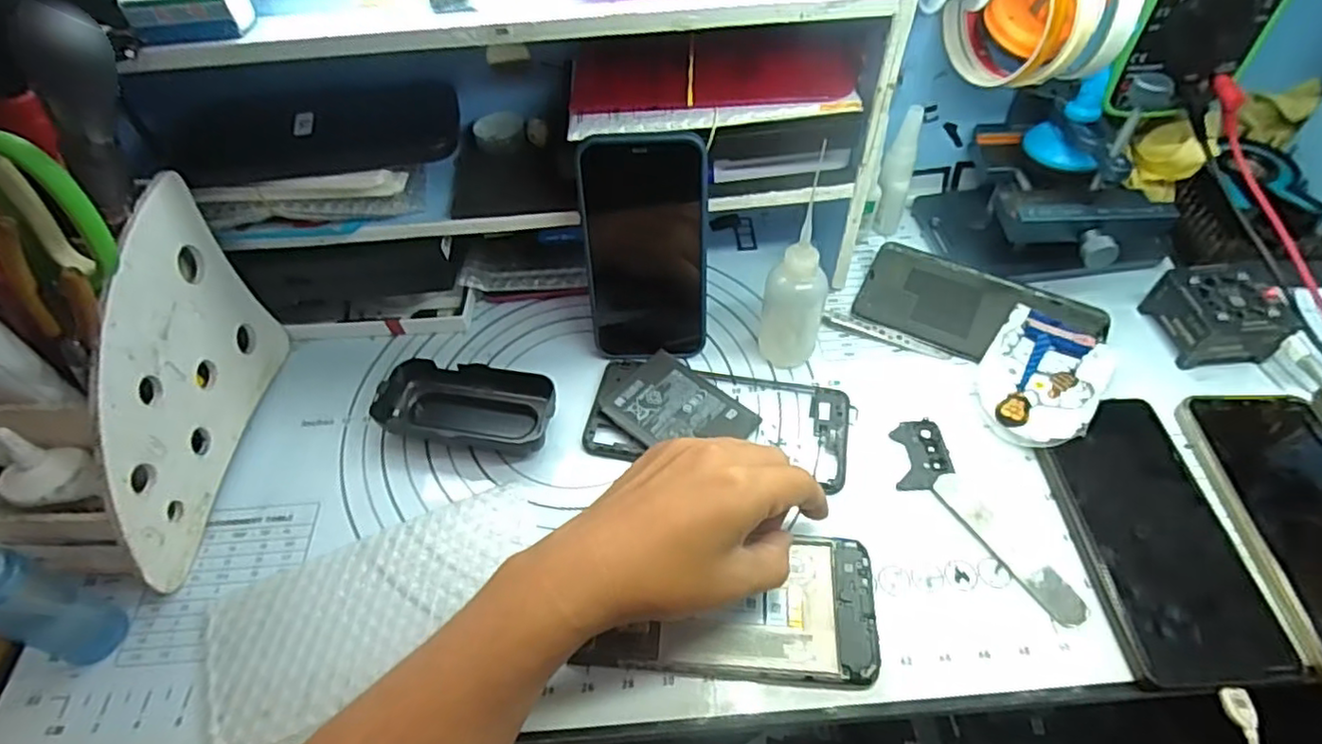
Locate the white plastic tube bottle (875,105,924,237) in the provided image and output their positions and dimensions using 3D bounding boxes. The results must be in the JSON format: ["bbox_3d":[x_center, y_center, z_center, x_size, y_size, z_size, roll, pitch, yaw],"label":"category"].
[{"bbox_3d":[0.172,-0.142,0.484,0.021,0.099,0.019,13,53,12],"label":"white plastic tube bottle"}]

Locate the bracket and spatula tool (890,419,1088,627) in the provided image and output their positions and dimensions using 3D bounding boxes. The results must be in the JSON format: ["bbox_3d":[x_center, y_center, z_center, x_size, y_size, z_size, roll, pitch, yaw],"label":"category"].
[{"bbox_3d":[0.175,0.083,0.372,0.041,0.008,0.132,-21,53,-14],"label":"bracket and spatula tool"}]

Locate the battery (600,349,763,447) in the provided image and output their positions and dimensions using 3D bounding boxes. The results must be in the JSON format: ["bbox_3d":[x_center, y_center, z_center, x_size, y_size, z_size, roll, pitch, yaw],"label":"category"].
[{"bbox_3d":[0.011,0.025,0.415,0.084,0.005,0.061,35,61,23],"label":"battery"}]

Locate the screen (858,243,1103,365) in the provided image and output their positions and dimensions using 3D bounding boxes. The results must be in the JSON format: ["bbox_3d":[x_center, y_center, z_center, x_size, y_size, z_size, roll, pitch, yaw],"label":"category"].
[{"bbox_3d":[0.217,-0.042,0.451,0.154,0.012,0.074,22,55,18],"label":"screen"}]

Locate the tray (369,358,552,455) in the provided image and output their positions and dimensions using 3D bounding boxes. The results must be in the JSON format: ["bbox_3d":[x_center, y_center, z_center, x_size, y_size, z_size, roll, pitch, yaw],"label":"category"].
[{"bbox_3d":[-0.121,0.019,0.420,0.110,0.027,0.046,8,52,8],"label":"tray"}]

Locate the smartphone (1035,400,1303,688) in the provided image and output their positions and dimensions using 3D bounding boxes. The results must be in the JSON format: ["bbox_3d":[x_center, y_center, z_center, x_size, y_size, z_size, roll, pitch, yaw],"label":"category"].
[{"bbox_3d":[0.263,0.084,0.353,0.080,0.014,0.149,-3,51,-1],"label":"smartphone"}]

